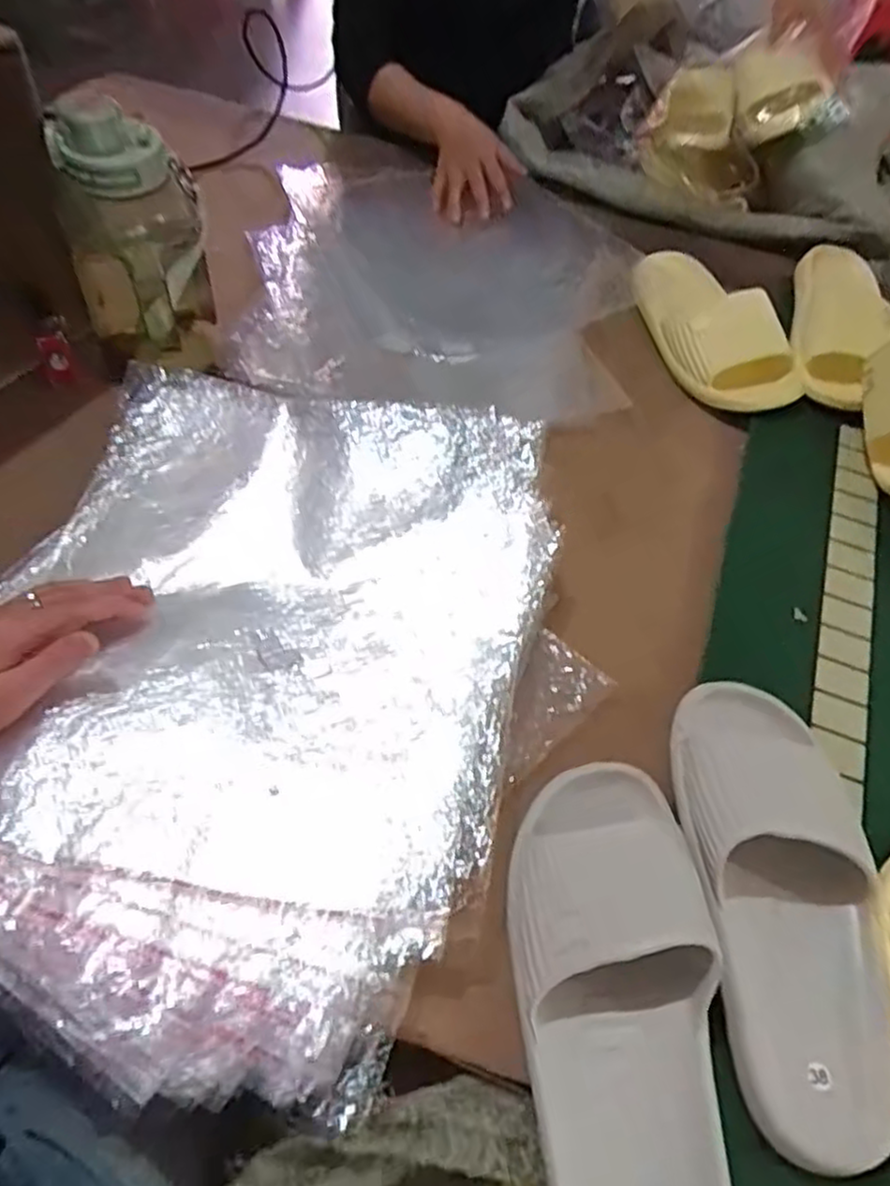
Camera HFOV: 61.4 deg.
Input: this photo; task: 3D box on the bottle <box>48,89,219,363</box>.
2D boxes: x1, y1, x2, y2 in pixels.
[{"bbox_3d":[-0.259,-0.294,0.628,0.105,0.198,0.101,-21,59,-18],"label":"bottle"}]

